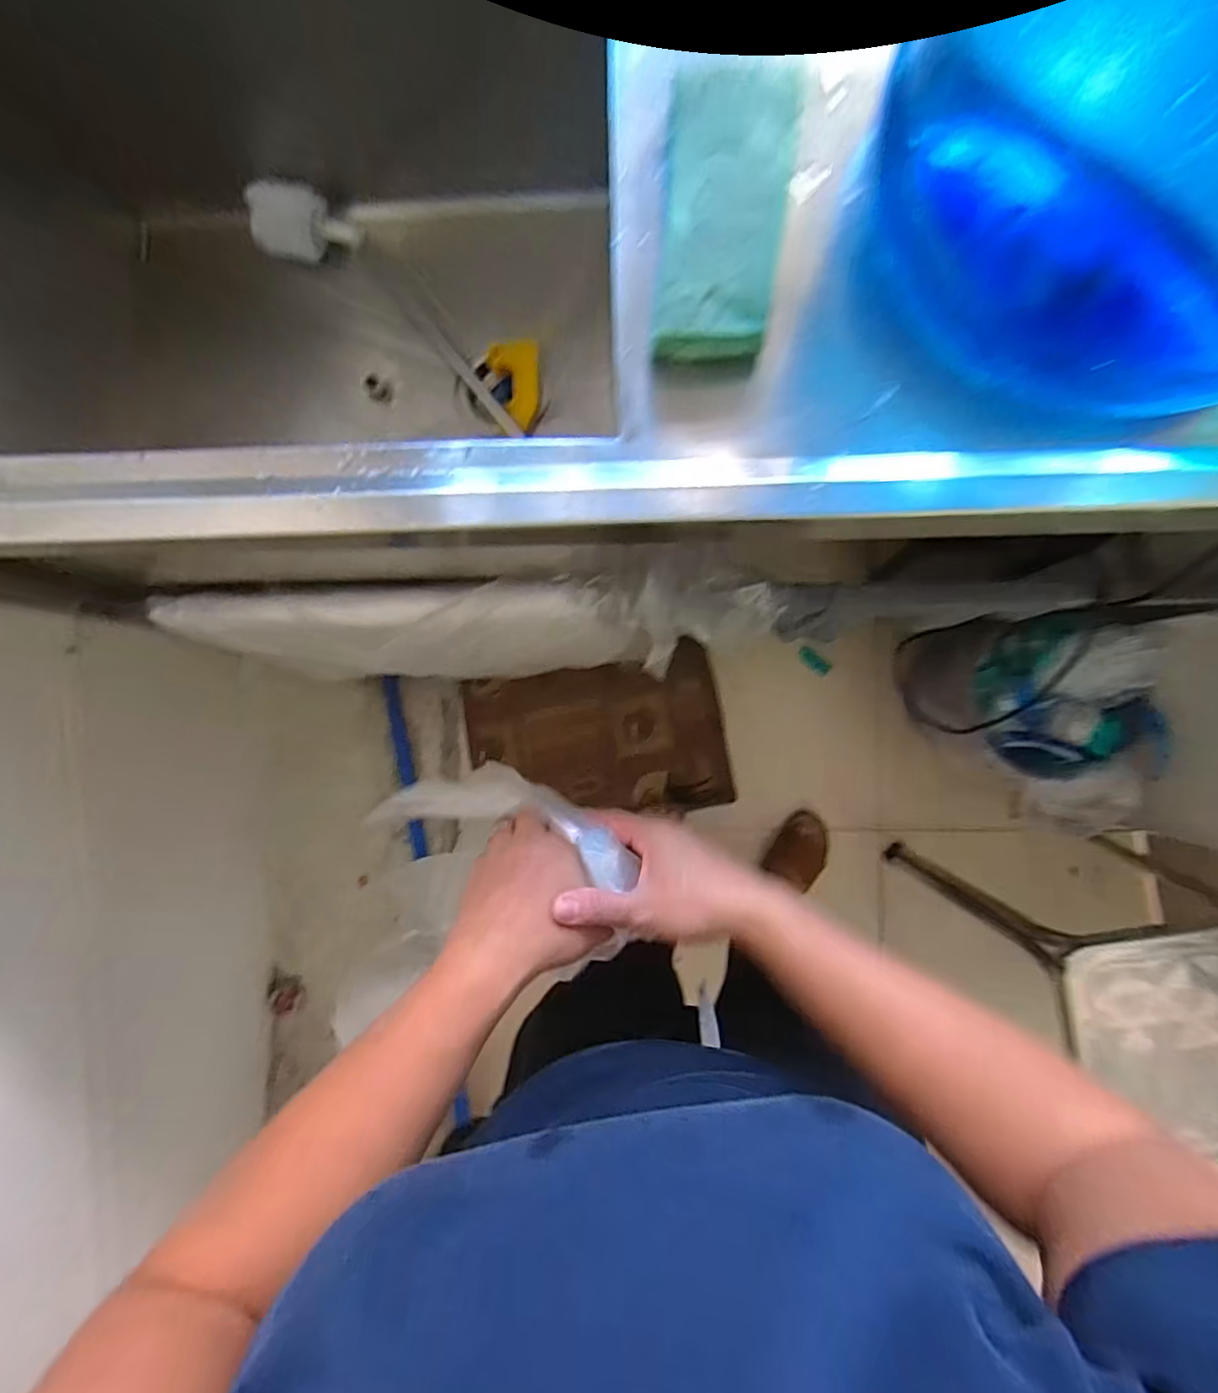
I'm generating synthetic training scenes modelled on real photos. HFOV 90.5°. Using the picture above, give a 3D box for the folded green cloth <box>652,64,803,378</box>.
[{"bbox_3d":[0.062,-0.253,0.322,0.065,0.021,0.154,5,90,3],"label":"folded green cloth"}]

